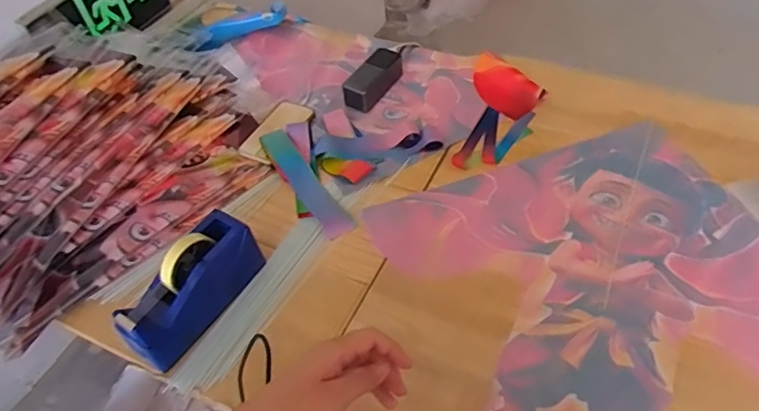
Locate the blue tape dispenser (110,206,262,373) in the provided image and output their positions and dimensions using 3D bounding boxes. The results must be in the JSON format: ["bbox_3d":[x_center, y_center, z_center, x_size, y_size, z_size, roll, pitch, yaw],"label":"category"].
[{"bbox_3d":[-0.252,0.109,0.746,0.063,0.117,0.206,25,58,23],"label":"blue tape dispenser"}]

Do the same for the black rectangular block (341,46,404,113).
[{"bbox_3d":[-0.012,-0.239,1.060,0.056,0.056,0.134,25,58,23],"label":"black rectangular block"}]

